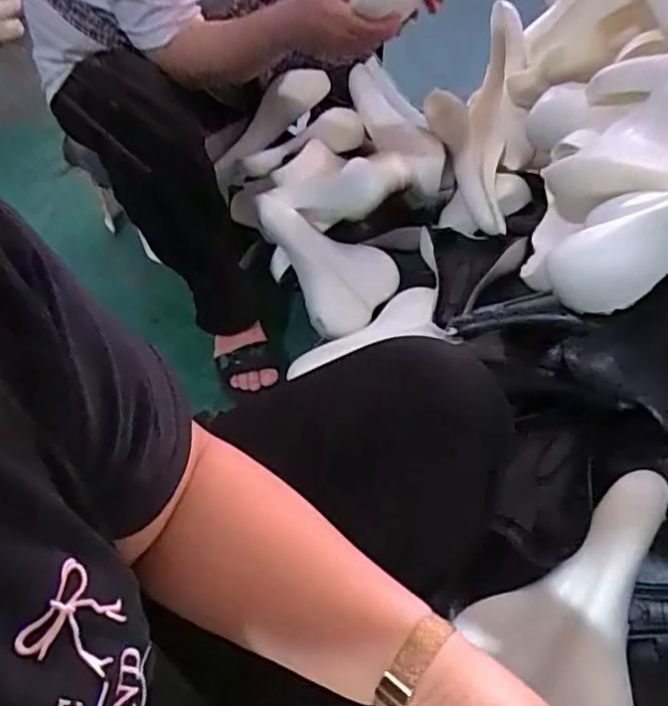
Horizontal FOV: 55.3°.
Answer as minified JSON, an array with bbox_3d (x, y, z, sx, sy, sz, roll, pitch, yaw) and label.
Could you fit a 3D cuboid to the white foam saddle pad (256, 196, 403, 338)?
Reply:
[{"bbox_3d":[-0.028,-0.137,0.985,0.239,0.159,0.070,33,40,-10],"label":"white foam saddle pad"}]

